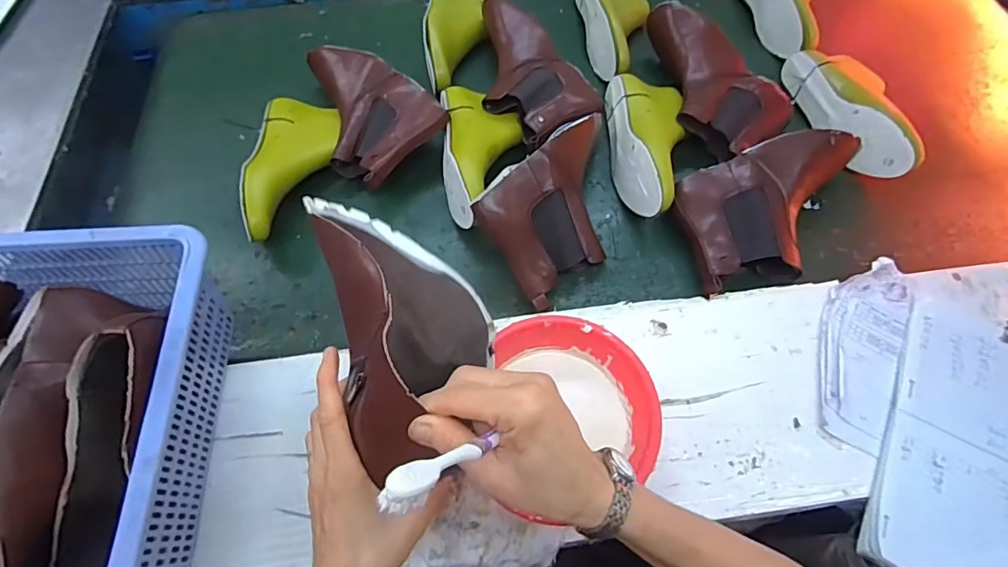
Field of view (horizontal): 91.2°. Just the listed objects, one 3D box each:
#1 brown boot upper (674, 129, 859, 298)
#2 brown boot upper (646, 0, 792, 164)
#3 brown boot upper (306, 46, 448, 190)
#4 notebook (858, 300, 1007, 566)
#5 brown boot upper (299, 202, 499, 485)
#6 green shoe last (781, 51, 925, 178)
[{"bbox_3d":[0.360,-0.096,0.642,0.257,0.082,0.169,-13,63,-6],"label":"brown boot upper"},{"bbox_3d":[0.341,-0.318,0.765,0.175,0.065,0.290,-4,63,-1],"label":"brown boot upper"},{"bbox_3d":[-0.228,-0.262,0.738,0.265,0.062,0.154,38,69,18],"label":"brown boot upper"},{"bbox_3d":[0.519,0.179,0.517,0.211,0.012,0.320,26,66,13],"label":"notebook"},{"bbox_3d":[-0.077,0.018,0.395,0.119,0.108,0.245,-17,64,-8],"label":"brown boot upper"},{"bbox_3d":[0.533,-0.261,0.747,0.099,0.093,0.258,-12,63,-6],"label":"green shoe last"}]

